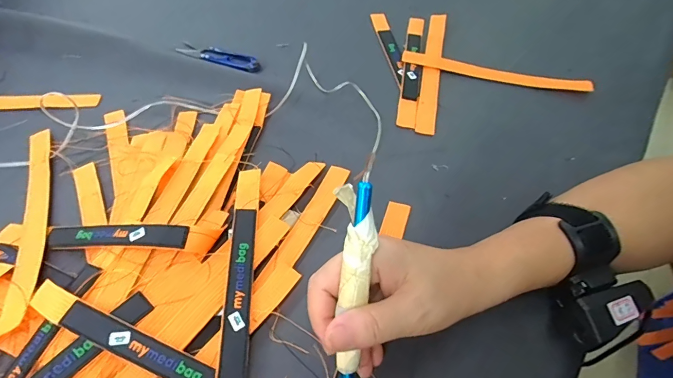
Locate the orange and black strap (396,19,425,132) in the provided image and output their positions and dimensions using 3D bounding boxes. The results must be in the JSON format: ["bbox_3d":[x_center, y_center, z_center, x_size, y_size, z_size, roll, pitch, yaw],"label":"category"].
[{"bbox_3d":[0.097,-0.157,0.476,0.023,0.007,0.217,9,54,5],"label":"orange and black strap"}]

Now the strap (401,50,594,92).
[{"bbox_3d":[0.193,-0.144,0.462,0.223,0.012,0.019,15,55,9],"label":"strap"}]

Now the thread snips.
[{"bbox_3d":[-0.152,-0.170,0.480,0.116,0.009,0.028,19,56,12],"label":"thread snips"}]

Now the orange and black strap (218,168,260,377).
[{"bbox_3d":[-0.074,0.070,0.291,0.019,0.010,0.206,-2,56,-3],"label":"orange and black strap"}]

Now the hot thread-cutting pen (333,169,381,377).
[{"bbox_3d":[0.009,0.061,0.225,0.024,0.014,0.134,4,94,1],"label":"hot thread-cutting pen"}]

